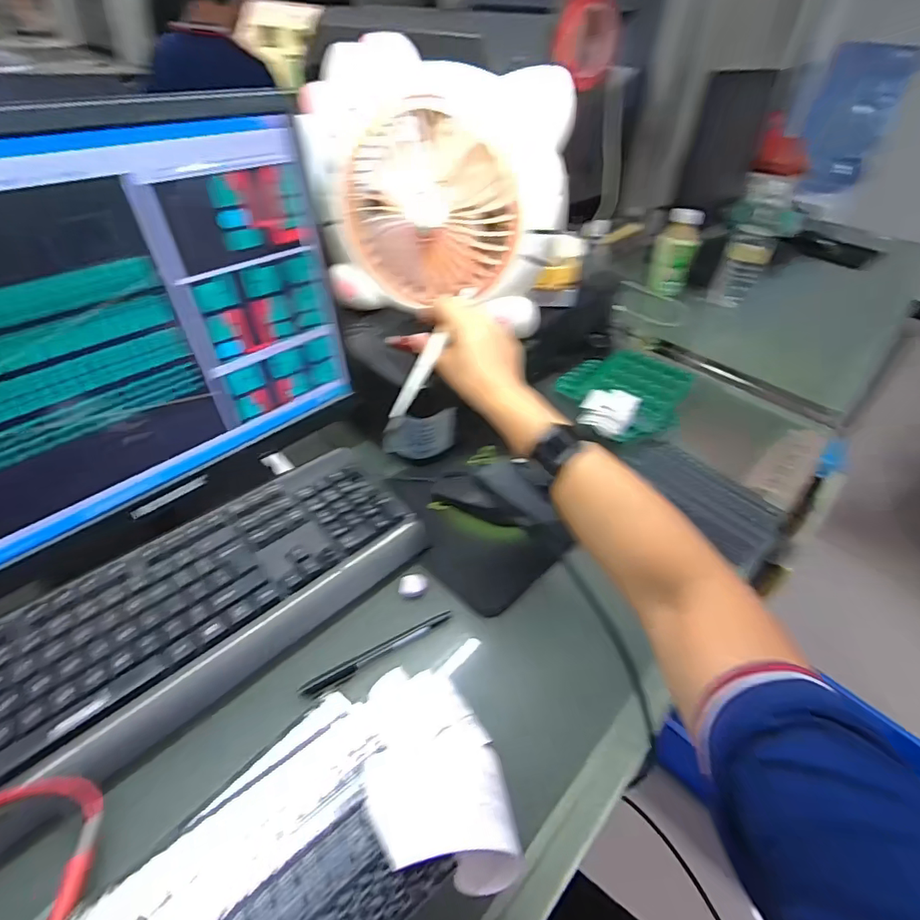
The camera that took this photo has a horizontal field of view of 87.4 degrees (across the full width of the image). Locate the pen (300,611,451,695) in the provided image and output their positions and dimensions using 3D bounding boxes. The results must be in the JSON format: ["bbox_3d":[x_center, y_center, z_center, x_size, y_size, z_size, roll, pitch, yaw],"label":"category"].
[{"bbox_3d":[-0.067,0.162,0.409,0.134,0.008,0.016,-21,49,-26],"label":"pen"}]

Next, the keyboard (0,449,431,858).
[{"bbox_3d":[-0.229,0.126,0.406,0.424,0.032,0.157,-30,53,-32],"label":"keyboard"}]

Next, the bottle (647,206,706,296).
[{"bbox_3d":[0.412,-0.395,0.927,0.072,0.145,0.061,19,45,14],"label":"bottle"}]

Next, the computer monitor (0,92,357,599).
[{"bbox_3d":[-0.276,-0.073,0.361,0.062,0.288,0.430,33,50,26],"label":"computer monitor"}]

